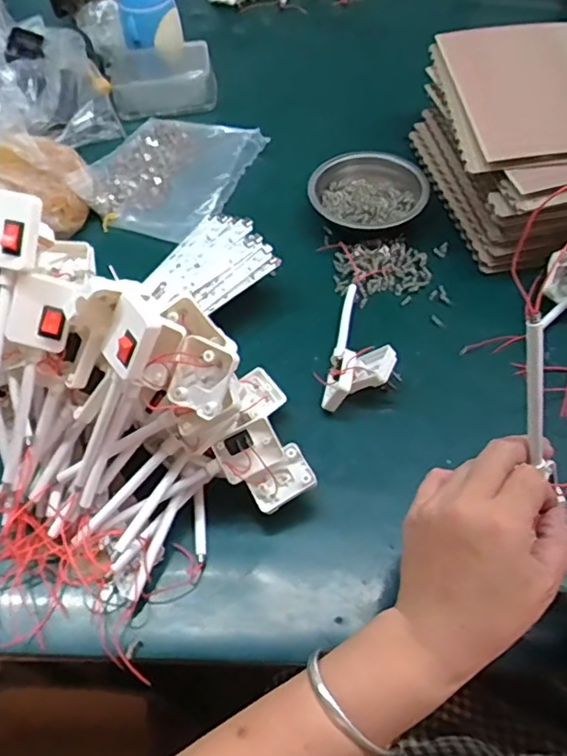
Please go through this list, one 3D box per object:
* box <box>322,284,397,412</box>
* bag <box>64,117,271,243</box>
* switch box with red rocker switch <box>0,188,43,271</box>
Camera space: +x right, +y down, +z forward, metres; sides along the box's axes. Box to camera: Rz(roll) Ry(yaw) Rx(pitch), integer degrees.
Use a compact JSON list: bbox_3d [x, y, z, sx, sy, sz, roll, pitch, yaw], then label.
[{"bbox_3d":[0.077,-0.038,0.565,0.059,0.046,0.156,8,56,7],"label":"box"},{"bbox_3d":[-0.138,-0.256,0.731,0.172,0.030,0.202,22,59,16],"label":"bag"},{"bbox_3d":[-0.175,-0.094,0.383,0.040,0.022,0.047,14,98,8],"label":"switch box with red rocker switch"}]

